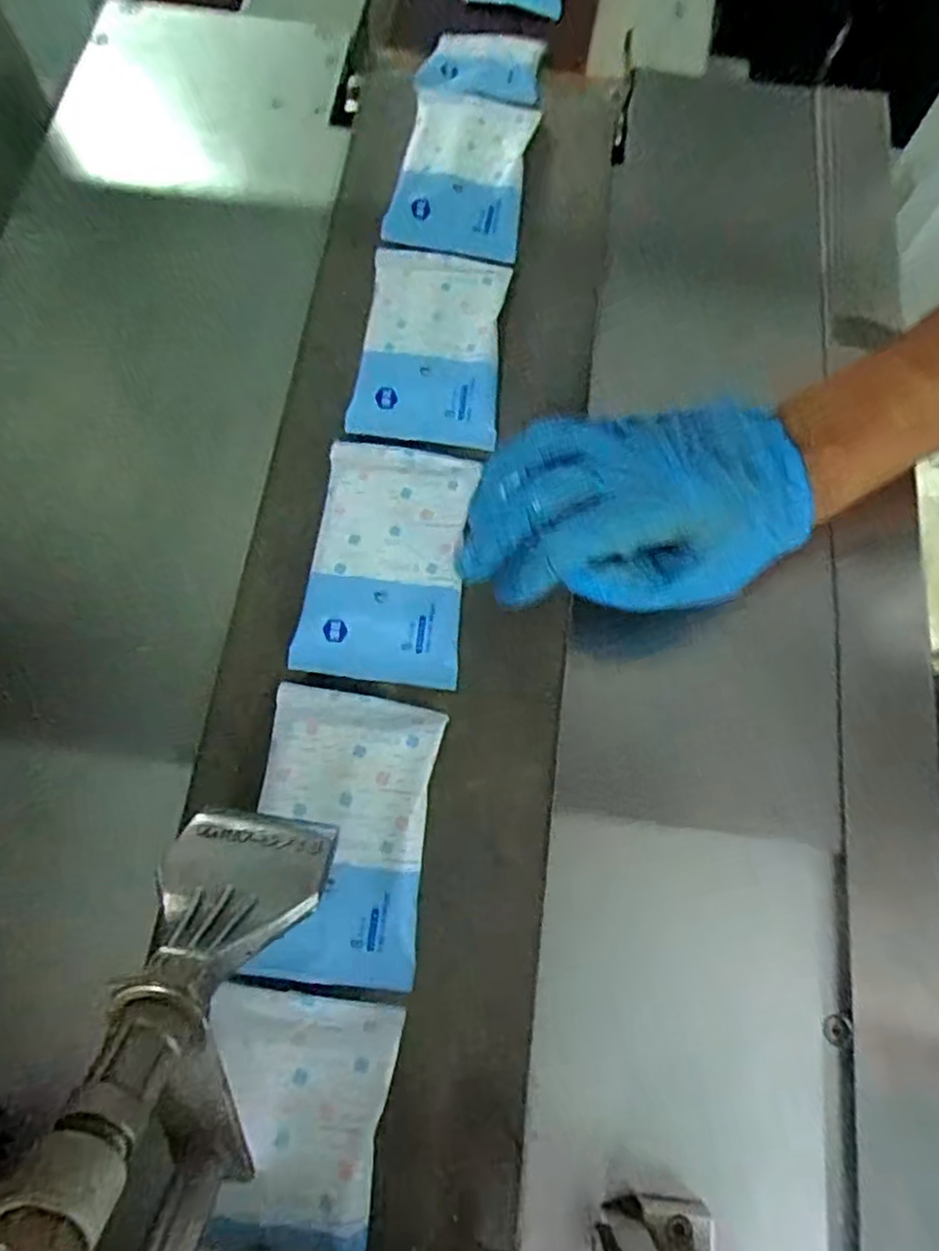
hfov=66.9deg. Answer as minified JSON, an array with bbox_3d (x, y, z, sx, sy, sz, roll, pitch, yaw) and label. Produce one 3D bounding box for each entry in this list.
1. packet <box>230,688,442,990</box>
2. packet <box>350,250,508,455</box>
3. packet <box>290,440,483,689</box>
[{"bbox_3d":[-0.061,0.096,0.337,0.082,0.011,0.132,7,72,2],"label":"packet"},{"bbox_3d":[-0.023,-0.175,0.436,0.082,0.015,0.133,5,72,1],"label":"packet"},{"bbox_3d":[-0.043,-0.037,0.385,0.082,0.012,0.134,6,72,1],"label":"packet"}]

